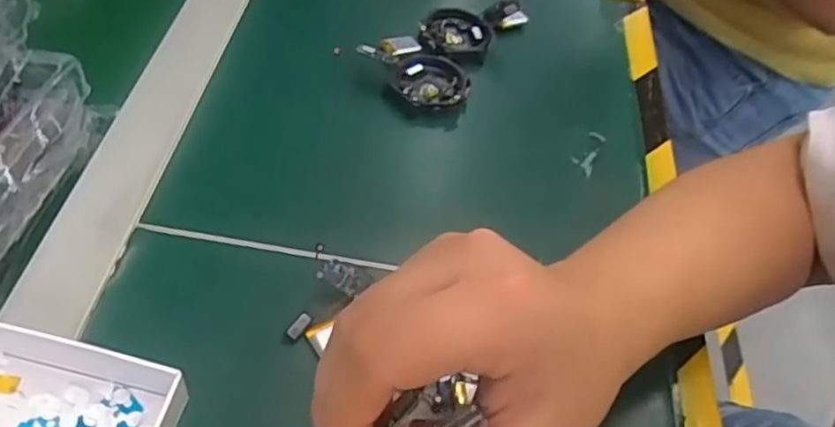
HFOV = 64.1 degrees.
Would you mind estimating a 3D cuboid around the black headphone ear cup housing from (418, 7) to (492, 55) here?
[{"bbox_3d":[0.027,-0.130,0.475,0.048,0.013,0.053,12,50,1],"label":"black headphone ear cup housing"}]

